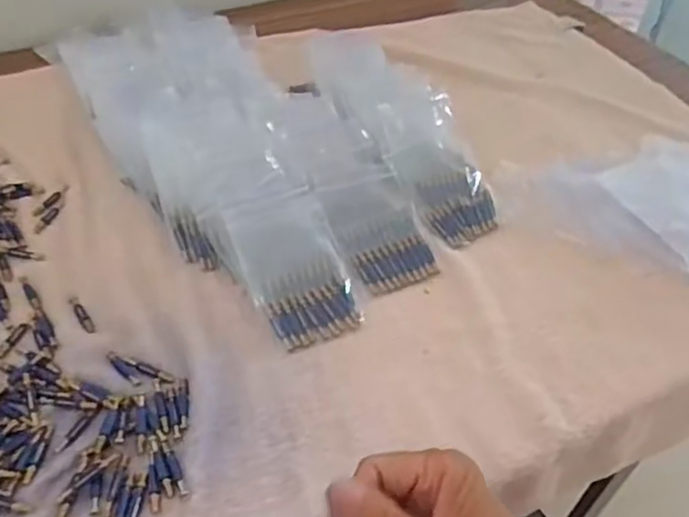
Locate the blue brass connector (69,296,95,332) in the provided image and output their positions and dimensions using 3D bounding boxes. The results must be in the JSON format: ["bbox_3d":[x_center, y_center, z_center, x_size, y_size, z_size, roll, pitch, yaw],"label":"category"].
[{"bbox_3d":[-0.195,0.041,0.474,0.008,0.004,0.041,-26,52,-25],"label":"blue brass connector"}]

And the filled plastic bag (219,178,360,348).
[{"bbox_3d":[-0.040,-0.001,0.495,0.081,0.016,0.140,-16,70,-28],"label":"filled plastic bag"}]

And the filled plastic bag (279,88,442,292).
[{"bbox_3d":[0.008,-0.066,0.546,0.075,0.015,0.206,-20,69,-21],"label":"filled plastic bag"}]

